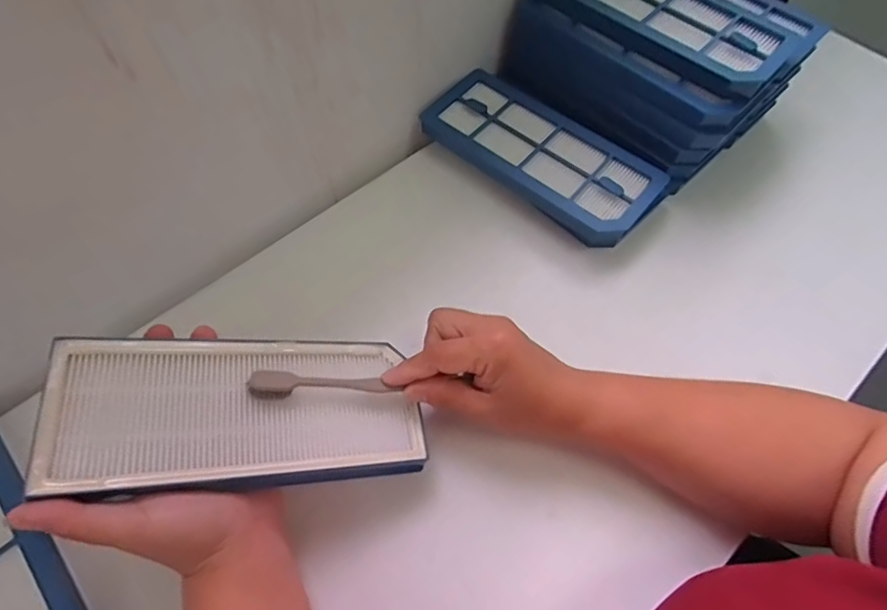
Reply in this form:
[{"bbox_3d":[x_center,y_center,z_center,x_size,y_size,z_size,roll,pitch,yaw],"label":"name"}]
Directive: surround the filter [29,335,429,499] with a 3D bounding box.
[{"bbox_3d":[-0.108,0.058,0.300,0.196,0.017,0.089,6,58,-24],"label":"filter"}]

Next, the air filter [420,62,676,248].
[{"bbox_3d":[0.084,-0.131,0.461,0.206,0.030,0.097,36,67,17],"label":"air filter"}]

